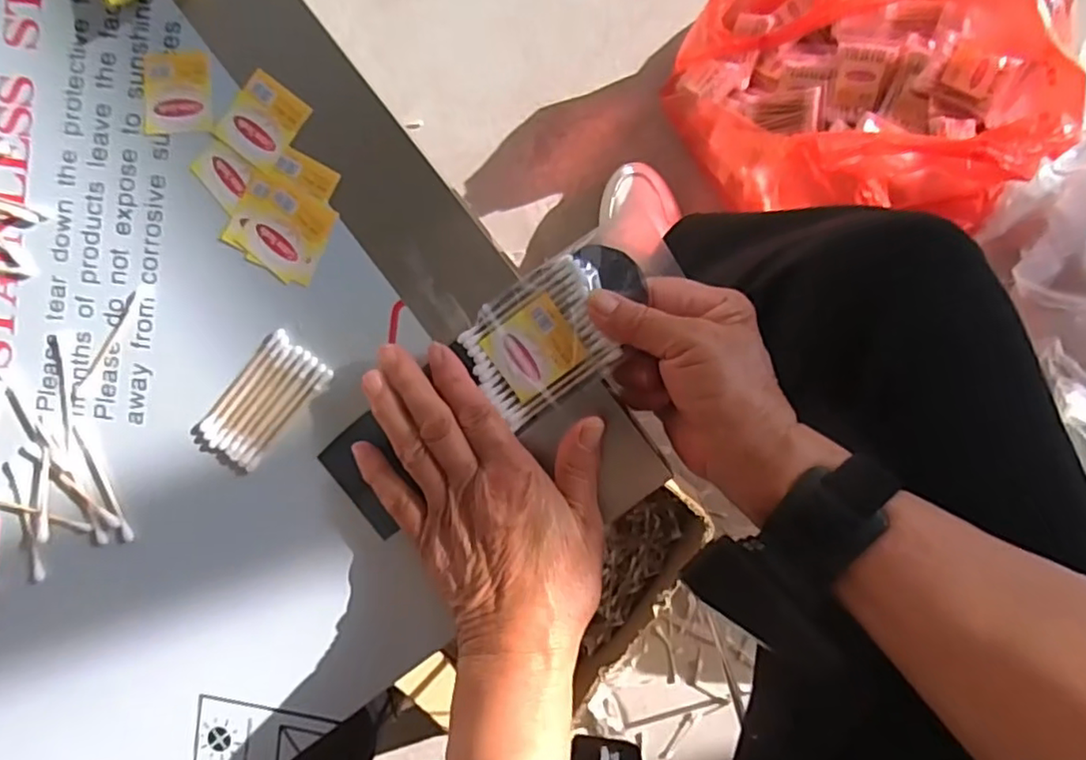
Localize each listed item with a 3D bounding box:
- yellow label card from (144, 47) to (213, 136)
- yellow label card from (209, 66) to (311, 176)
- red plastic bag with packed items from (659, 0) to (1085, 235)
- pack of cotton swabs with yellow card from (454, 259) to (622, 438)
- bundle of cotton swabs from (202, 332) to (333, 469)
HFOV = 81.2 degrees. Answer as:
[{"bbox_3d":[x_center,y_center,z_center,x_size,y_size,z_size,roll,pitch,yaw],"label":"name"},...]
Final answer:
[{"bbox_3d":[-0.201,-0.159,0.348,0.040,0.004,0.045,2,92,7],"label":"yellow label card"},{"bbox_3d":[-0.153,-0.141,0.344,0.039,0.004,0.043,38,95,5],"label":"yellow label card"},{"bbox_3d":[0.328,-0.302,0.634,0.316,0.236,0.310,-28,88,7],"label":"red plastic bag with packed items"},{"bbox_3d":[0.001,-0.021,0.325,0.077,0.008,0.059,-35,88,5],"label":"pack of cotton swabs with yellow card"},{"bbox_3d":[-0.153,0.011,0.348,0.039,0.005,0.074,42,96,4],"label":"bundle of cotton swabs"}]

